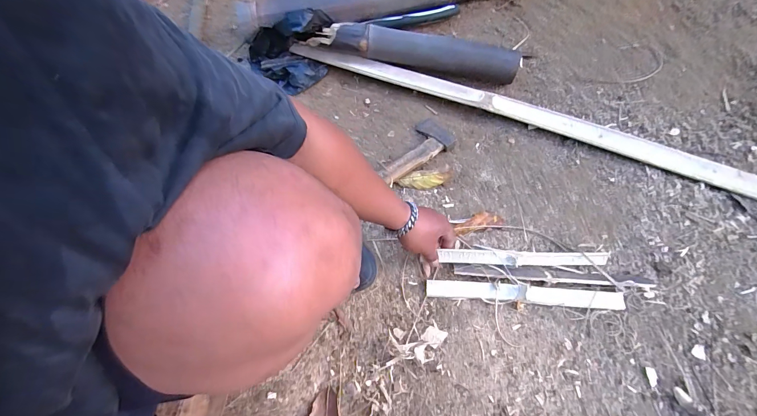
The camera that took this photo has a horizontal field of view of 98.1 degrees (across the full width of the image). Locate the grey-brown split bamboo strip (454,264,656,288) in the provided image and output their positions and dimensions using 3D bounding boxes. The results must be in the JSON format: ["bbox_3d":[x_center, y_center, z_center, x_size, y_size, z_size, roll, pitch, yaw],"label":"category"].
[{"bbox_3d":[0.294,0.113,0.554,0.324,0.014,0.022,3,69,5],"label":"grey-brown split bamboo strip"}]

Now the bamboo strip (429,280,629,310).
[{"bbox_3d":[0.243,0.146,0.555,0.319,0.015,0.029,3,69,5],"label":"bamboo strip"}]

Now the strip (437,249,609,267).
[{"bbox_3d":[0.249,0.087,0.561,0.285,0.010,0.028,2,103,-2],"label":"strip"}]

